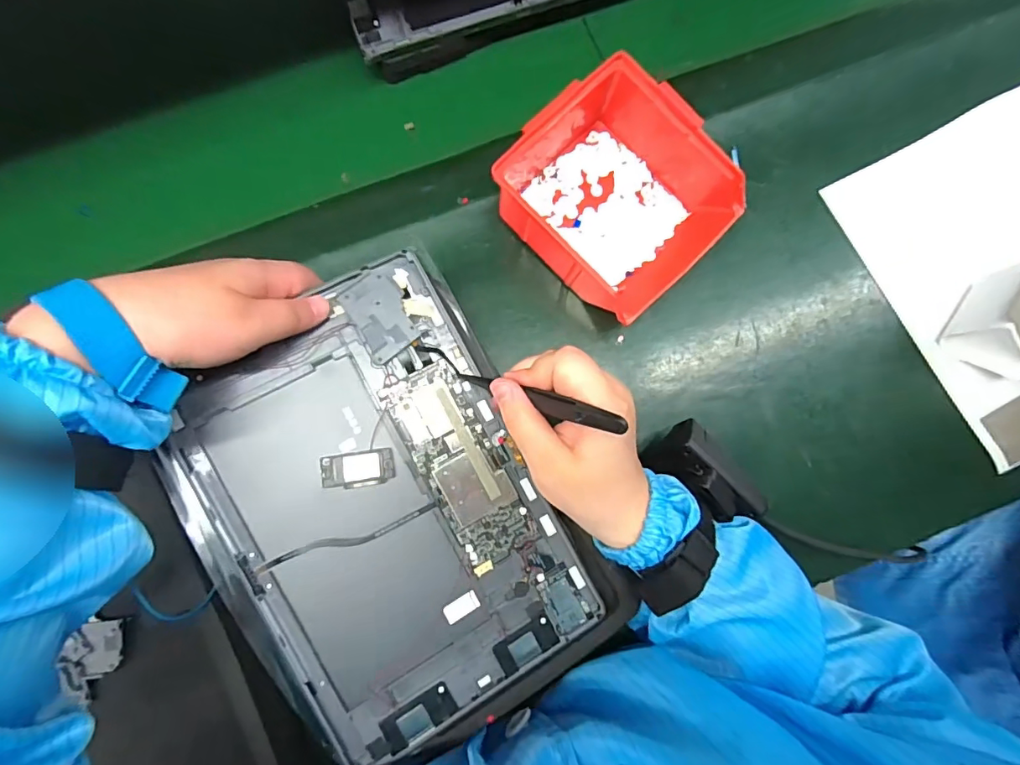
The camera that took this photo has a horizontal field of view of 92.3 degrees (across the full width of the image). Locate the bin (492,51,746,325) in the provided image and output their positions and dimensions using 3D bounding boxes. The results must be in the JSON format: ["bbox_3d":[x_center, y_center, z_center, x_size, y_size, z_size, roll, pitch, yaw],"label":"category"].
[{"bbox_3d":[0.075,-0.133,0.339,0.142,0.064,0.131,45,82,3],"label":"bin"}]

